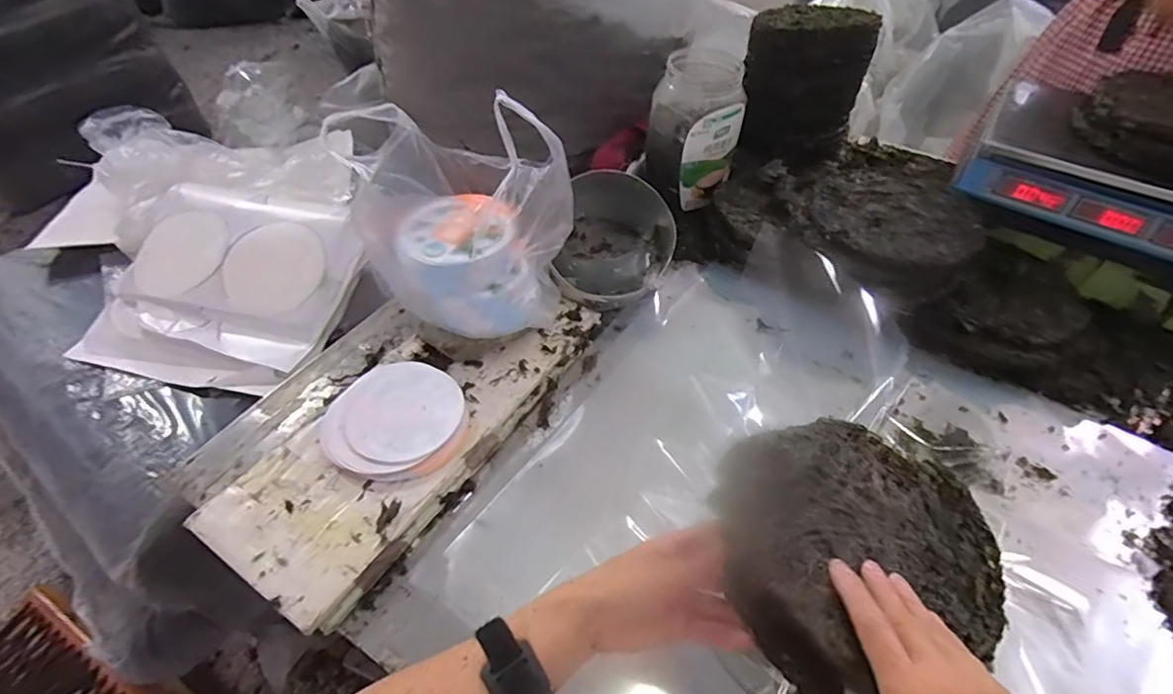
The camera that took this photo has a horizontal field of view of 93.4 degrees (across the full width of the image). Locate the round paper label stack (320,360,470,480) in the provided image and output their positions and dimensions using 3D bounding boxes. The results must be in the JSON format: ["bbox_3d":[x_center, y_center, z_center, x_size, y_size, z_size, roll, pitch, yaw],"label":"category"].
[{"bbox_3d":[-0.202,0.077,0.585,0.146,0.029,0.134,2,46,-2],"label":"round paper label stack"}]

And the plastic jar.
[{"bbox_3d":[0.165,-0.335,0.856,0.139,0.184,0.135,12,47,8],"label":"plastic jar"}]

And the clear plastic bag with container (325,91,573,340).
[{"bbox_3d":[-0.136,-0.134,0.605,0.181,0.210,0.145,31,56,24],"label":"clear plastic bag with container"}]

